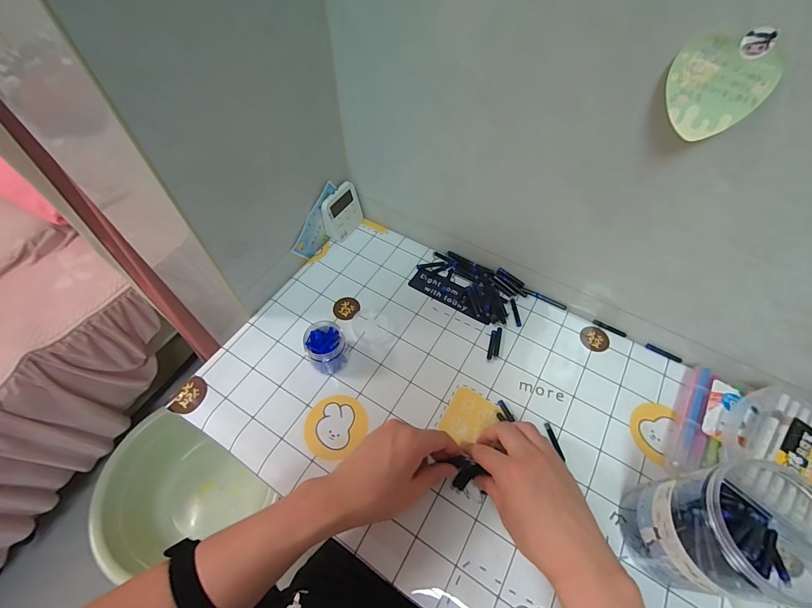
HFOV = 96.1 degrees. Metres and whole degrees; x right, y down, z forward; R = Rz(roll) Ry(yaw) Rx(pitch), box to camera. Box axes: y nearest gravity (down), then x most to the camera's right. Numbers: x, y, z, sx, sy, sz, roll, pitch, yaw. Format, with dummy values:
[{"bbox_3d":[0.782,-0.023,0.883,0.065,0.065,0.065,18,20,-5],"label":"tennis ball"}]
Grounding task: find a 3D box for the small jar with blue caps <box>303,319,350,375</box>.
[{"bbox_3d":[-0.104,0.057,0.480,0.051,0.054,0.054,1,57,-1],"label":"small jar with blue caps"}]

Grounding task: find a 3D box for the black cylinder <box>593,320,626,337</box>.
[{"bbox_3d":[0.299,0.036,0.536,0.048,0.005,0.007,28,61,16],"label":"black cylinder"}]

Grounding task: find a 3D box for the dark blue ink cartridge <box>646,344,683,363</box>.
[{"bbox_3d":[0.363,0.069,0.514,0.047,0.006,0.005,30,61,17],"label":"dark blue ink cartridge"}]

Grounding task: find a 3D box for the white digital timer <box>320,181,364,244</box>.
[{"bbox_3d":[-0.105,-0.153,0.606,0.017,0.078,0.077,22,58,31],"label":"white digital timer"}]

